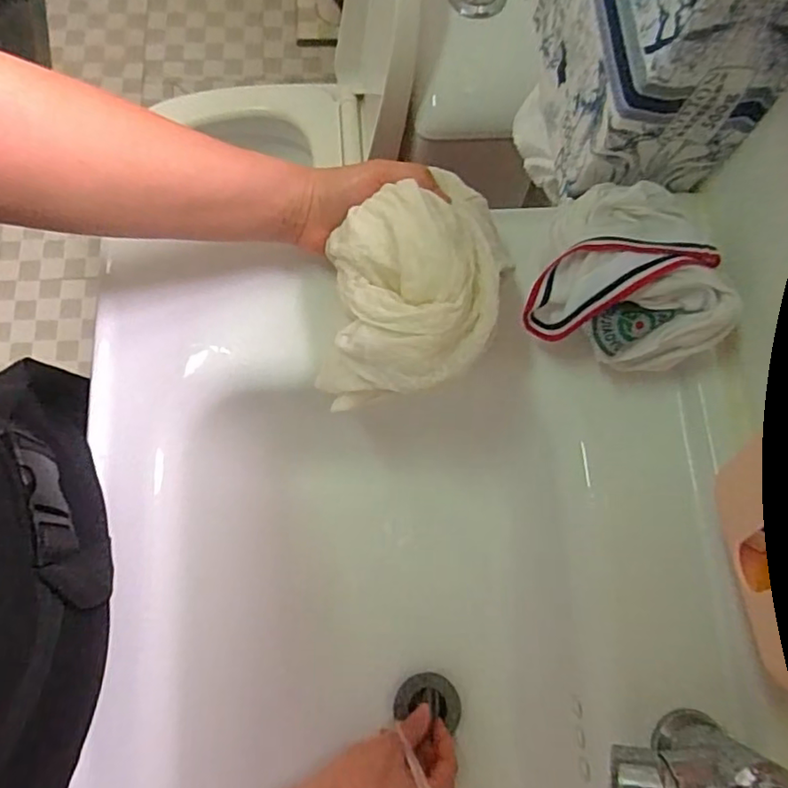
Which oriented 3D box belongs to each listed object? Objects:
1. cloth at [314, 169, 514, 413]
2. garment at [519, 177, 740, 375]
[{"bbox_3d":[0.011,-0.072,0.407,0.111,0.094,0.144,7,75,0],"label":"cloth"},{"bbox_3d":[0.165,-0.085,0.415,0.122,0.073,0.120,17,76,3],"label":"garment"}]

